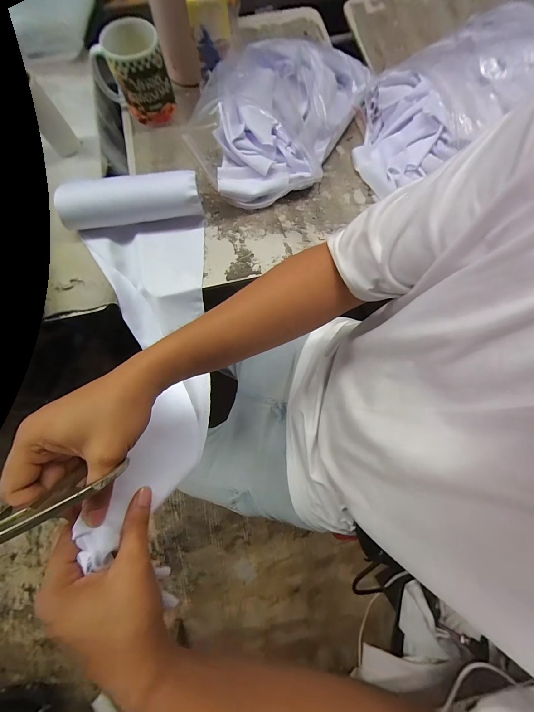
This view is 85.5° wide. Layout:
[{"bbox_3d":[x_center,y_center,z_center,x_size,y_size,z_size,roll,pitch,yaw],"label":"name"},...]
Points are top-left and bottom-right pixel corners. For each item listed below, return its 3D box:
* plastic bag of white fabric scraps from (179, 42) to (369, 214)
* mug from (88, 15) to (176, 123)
[{"bbox_3d":[0.039,-0.371,0.436,0.326,0.114,0.172,-40,79,-7],"label":"plastic bag of white fabric scraps"},{"bbox_3d":[-0.212,-0.444,0.454,0.111,0.118,0.083,-25,78,-4],"label":"mug"}]

